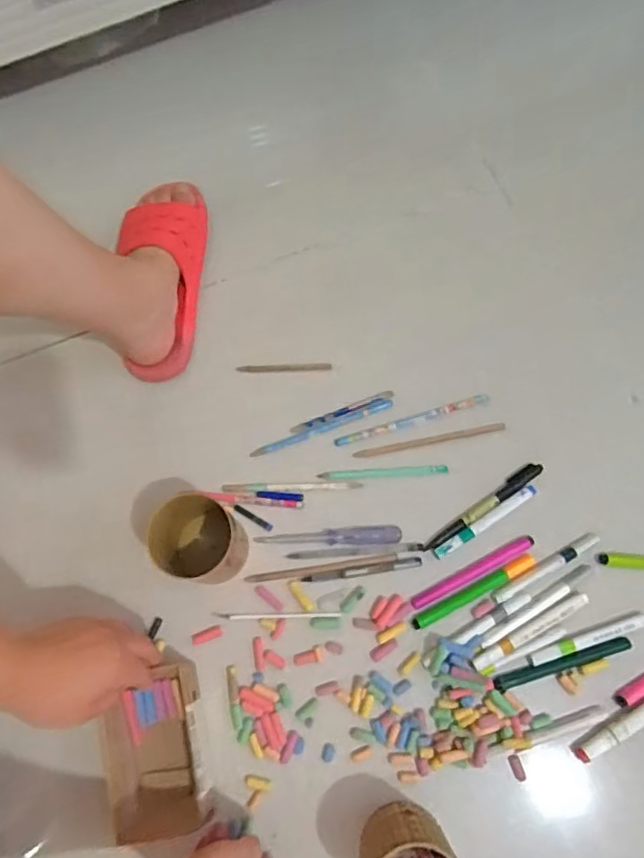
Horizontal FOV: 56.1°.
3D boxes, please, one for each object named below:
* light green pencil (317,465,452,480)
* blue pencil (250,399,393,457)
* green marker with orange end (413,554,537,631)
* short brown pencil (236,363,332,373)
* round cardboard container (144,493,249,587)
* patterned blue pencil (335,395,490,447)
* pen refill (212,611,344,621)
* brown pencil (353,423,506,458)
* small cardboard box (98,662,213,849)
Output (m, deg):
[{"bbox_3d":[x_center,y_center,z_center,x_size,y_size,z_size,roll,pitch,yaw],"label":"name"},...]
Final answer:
[{"bbox_3d":[0.065,0.047,0.641,0.135,0.004,0.011,-3,73,0],"label":"light green pencil"},{"bbox_3d":[0.000,-0.001,0.656,0.161,0.004,0.011,-21,74,-5],"label":"blue pencil"},{"bbox_3d":[0.153,0.163,0.603,0.137,0.007,0.014,-27,75,-7],"label":"green marker with orange end"},{"bbox_3d":[-0.043,-0.069,0.685,0.106,0.004,0.009,-1,73,0],"label":"short brown pencil"},{"bbox_3d":[-0.114,0.108,0.575,0.071,0.112,0.069,0,73,1],"label":"round cardboard container"},{"bbox_3d":[0.099,-0.009,0.656,0.172,0.004,0.013,-16,74,-4],"label":"patterned blue pencil"},{"bbox_3d":[-0.045,0.187,0.607,0.126,0.004,0.007,-1,73,0],"label":"pen refill"},{"bbox_3d":[0.118,0.013,0.653,0.163,0.004,0.010,-11,73,-3],"label":"brown pencil"},{"bbox_3d":[-0.153,0.297,0.560,0.091,0.052,0.134,-13,73,-3],"label":"small cardboard box"}]

